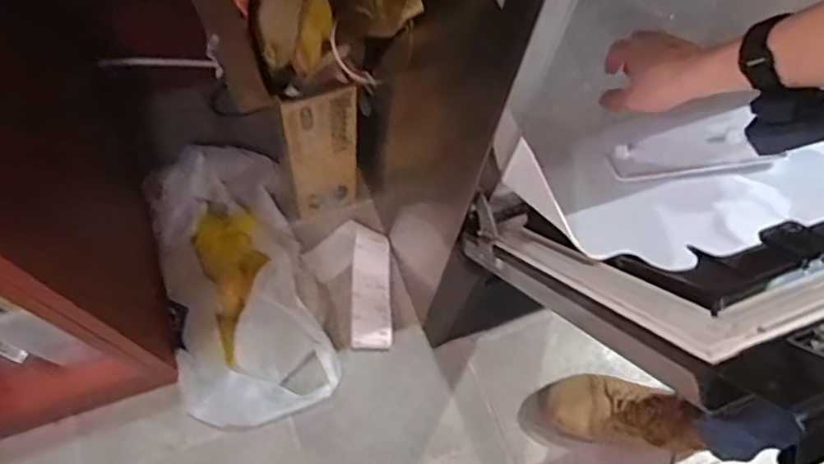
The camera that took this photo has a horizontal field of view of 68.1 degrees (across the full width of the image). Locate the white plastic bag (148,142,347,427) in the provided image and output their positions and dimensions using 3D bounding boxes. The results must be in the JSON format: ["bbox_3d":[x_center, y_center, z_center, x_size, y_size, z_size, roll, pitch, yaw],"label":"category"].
[{"bbox_3d":[-0.266,0.067,0.932,0.212,0.091,0.437,-17,69,-9],"label":"white plastic bag"}]

